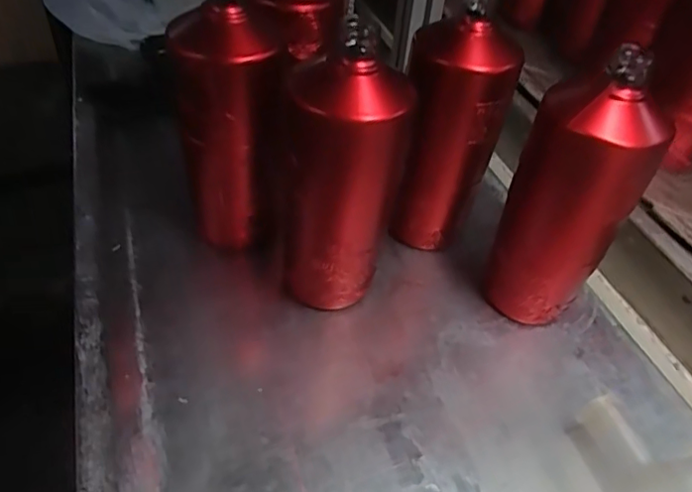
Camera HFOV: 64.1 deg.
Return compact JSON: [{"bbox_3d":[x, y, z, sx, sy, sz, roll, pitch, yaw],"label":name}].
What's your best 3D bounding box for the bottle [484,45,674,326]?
[{"bbox_3d":[0.162,-0.029,0.414,0.083,0.201,0.080,-15,51,-11],"label":"bottle"}]

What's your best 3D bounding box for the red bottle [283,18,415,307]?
[{"bbox_3d":[-0.003,-0.039,0.405,0.089,0.204,0.077,1,50,2],"label":"red bottle"}]

